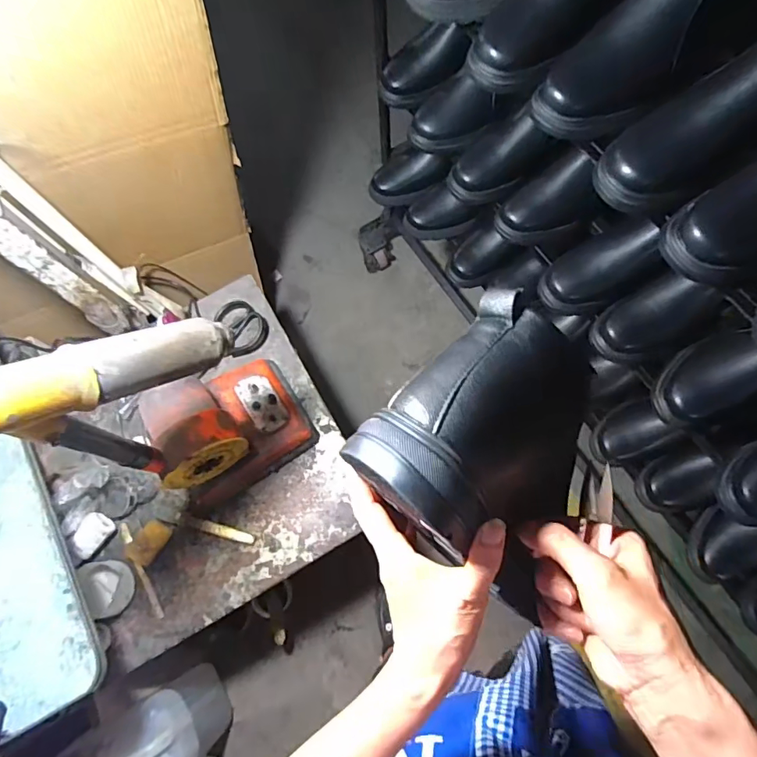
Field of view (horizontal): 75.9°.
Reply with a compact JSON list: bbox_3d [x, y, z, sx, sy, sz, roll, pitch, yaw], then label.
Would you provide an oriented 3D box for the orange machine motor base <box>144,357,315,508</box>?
[{"bbox_3d":[-0.263,0.074,0.807,0.250,0.212,0.184,-33,74,-9],"label":"orange machine motor base"}]

